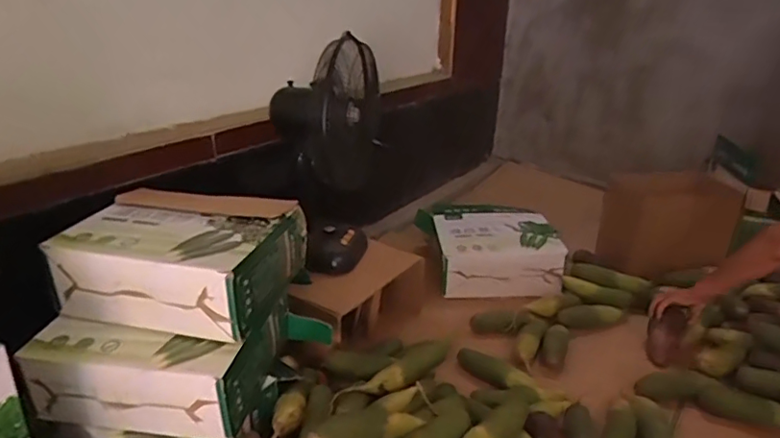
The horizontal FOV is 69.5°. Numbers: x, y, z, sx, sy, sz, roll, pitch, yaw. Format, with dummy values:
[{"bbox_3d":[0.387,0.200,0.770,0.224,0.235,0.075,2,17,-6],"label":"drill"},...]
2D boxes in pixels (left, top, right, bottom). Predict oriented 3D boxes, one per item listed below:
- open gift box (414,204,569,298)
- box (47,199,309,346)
[{"bbox_3d":[0.296,0.072,1.733,0.382,0.123,0.374,0,24,-7],"label":"open gift box"},{"bbox_3d":[-0.371,0.069,1.019,0.345,0.140,0.260,9,24,13],"label":"box"}]

